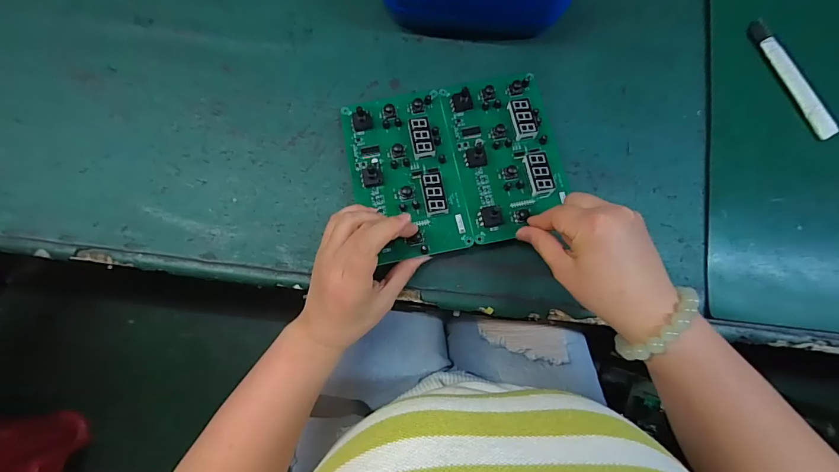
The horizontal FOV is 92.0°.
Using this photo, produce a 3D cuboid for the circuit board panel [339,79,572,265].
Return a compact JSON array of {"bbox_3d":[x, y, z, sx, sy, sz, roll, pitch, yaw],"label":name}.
[{"bbox_3d":[0.035,-0.072,0.390,0.198,0.017,0.165,-12,76,-2],"label":"circuit board panel"}]

